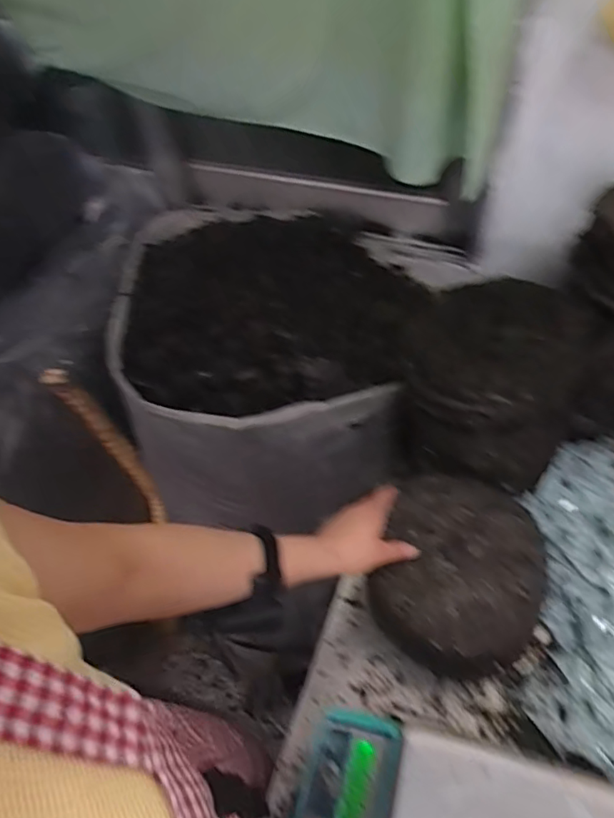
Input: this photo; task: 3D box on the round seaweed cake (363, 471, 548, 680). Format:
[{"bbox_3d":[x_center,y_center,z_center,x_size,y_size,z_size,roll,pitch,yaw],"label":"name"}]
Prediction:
[{"bbox_3d":[0.164,0.184,0.620,0.188,0.059,0.211,20,57,19],"label":"round seaweed cake"}]

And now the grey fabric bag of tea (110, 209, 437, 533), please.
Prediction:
[{"bbox_3d":[-0.061,-0.102,0.921,0.480,0.235,0.523,-6,53,1],"label":"grey fabric bag of tea"}]

